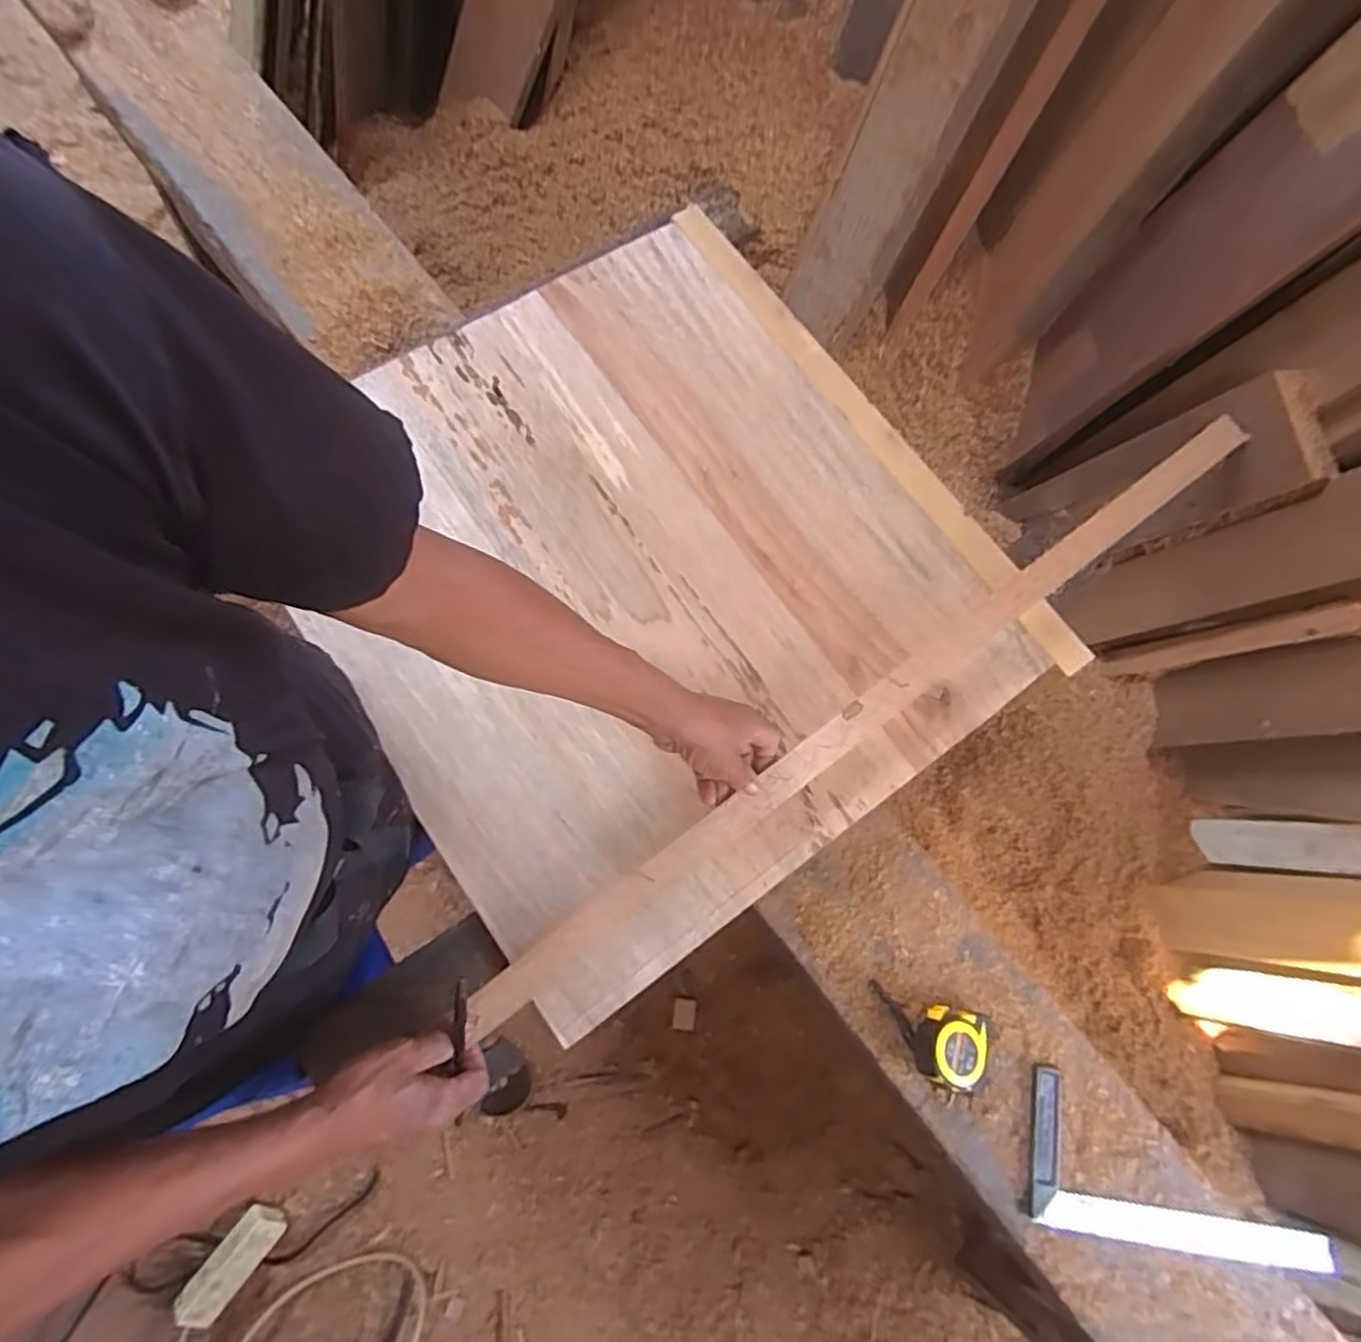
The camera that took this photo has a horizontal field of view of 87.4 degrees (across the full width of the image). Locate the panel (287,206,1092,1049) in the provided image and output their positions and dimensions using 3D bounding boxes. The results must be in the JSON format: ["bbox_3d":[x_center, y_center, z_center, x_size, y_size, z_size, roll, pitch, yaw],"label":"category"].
[{"bbox_3d":[-0.026,-0.118,0.747,0.636,0.034,0.687,-32,78,-10],"label":"panel"}]

